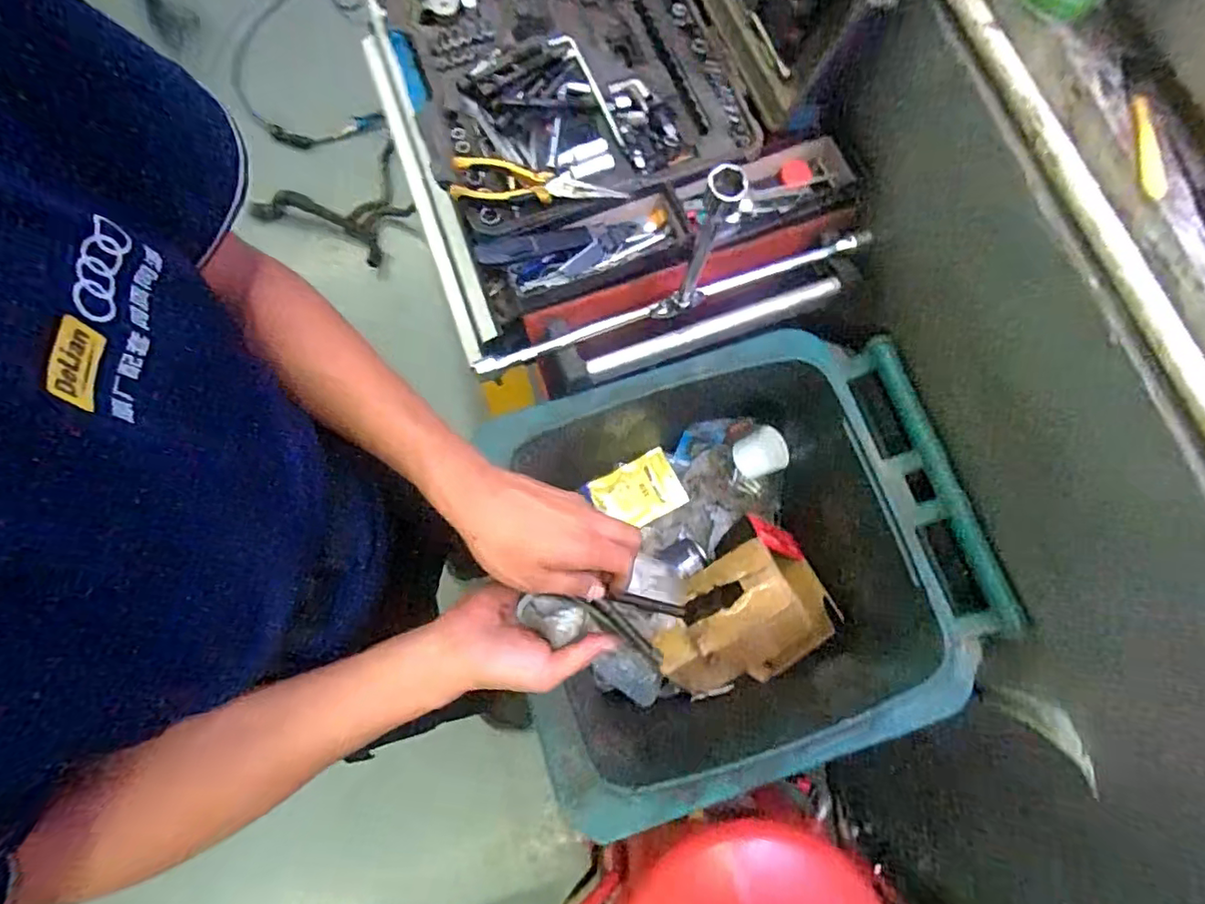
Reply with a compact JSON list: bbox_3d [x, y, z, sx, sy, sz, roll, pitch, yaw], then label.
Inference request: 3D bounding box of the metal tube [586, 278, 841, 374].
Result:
[{"bbox_3d":[0.135,-0.150,0.682,0.317,0.024,0.022,-19,77,-4],"label":"metal tube"}]

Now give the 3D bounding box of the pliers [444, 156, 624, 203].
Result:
[{"bbox_3d":[-0.074,-0.294,0.636,0.186,0.031,0.041,5,76,1],"label":"pliers"}]

